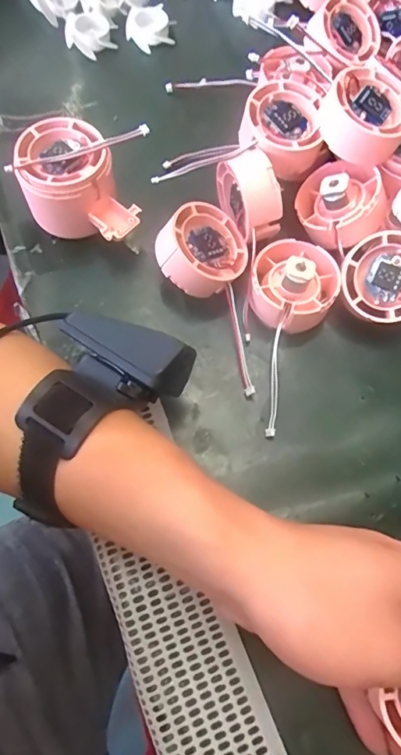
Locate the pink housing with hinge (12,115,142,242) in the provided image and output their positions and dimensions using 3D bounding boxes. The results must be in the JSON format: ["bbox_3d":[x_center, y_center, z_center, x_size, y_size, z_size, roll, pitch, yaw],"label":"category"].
[{"bbox_3d":[-0.081,-0.116,0.315,0.060,0.058,0.076,-29,72,-10],"label":"pink housing with hinge"}]

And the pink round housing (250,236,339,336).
[{"bbox_3d":[0.059,-0.059,0.304,0.053,0.027,0.056,28,80,-6],"label":"pink round housing"}]

